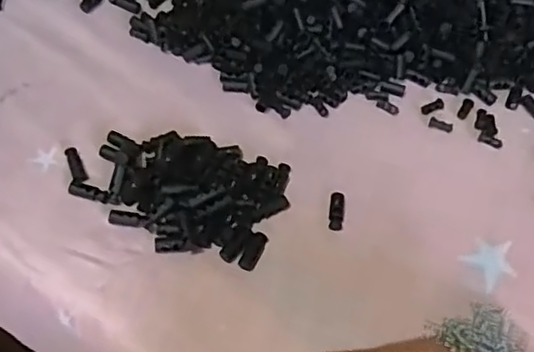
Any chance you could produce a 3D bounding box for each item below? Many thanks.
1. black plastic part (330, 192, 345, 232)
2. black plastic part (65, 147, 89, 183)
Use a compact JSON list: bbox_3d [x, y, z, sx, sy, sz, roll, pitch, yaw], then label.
[{"bbox_3d":[0.045,0.023,0.397,0.010,0.004,0.026,6,54,2],"label":"black plastic part"},{"bbox_3d":[-0.125,-0.008,0.407,0.008,0.005,0.027,-21,57,-16],"label":"black plastic part"}]

